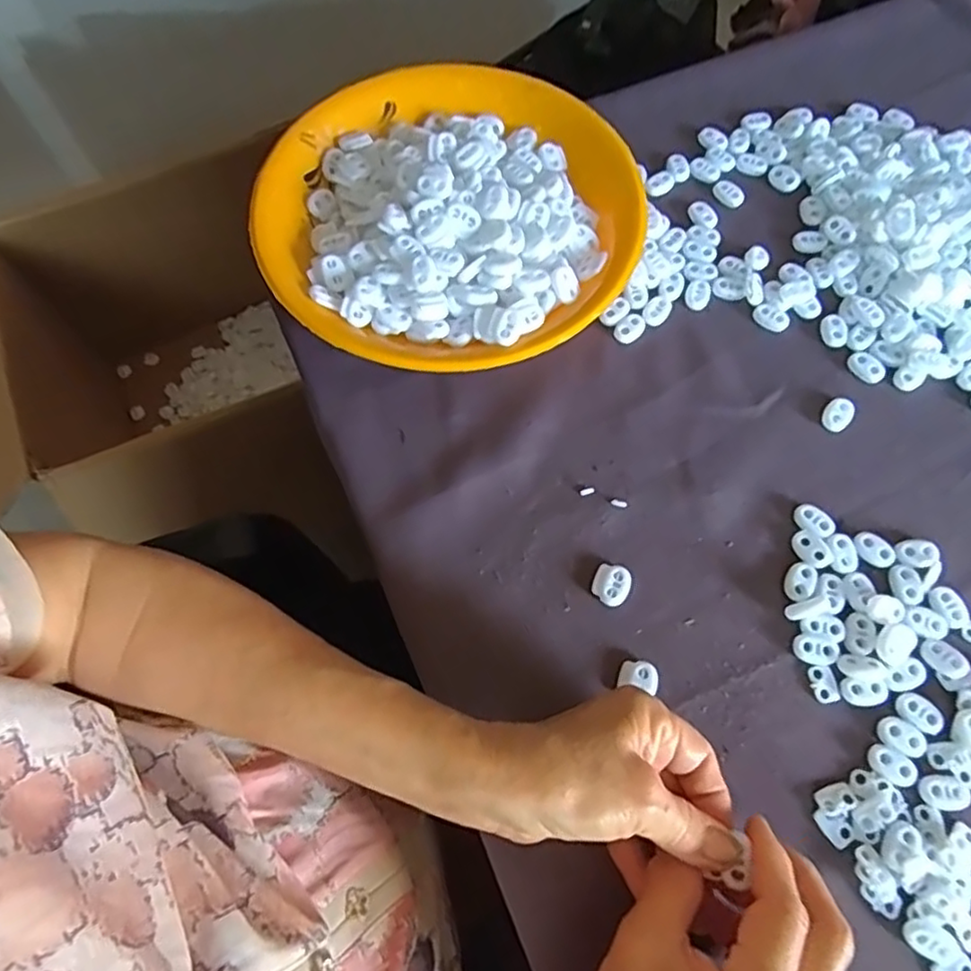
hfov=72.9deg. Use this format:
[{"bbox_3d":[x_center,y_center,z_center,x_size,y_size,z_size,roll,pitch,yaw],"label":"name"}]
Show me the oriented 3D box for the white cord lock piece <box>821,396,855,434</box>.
[{"bbox_3d":[0.212,-0.043,0.395,0.016,0.006,0.023,42,74,16],"label":"white cord lock piece"}]

